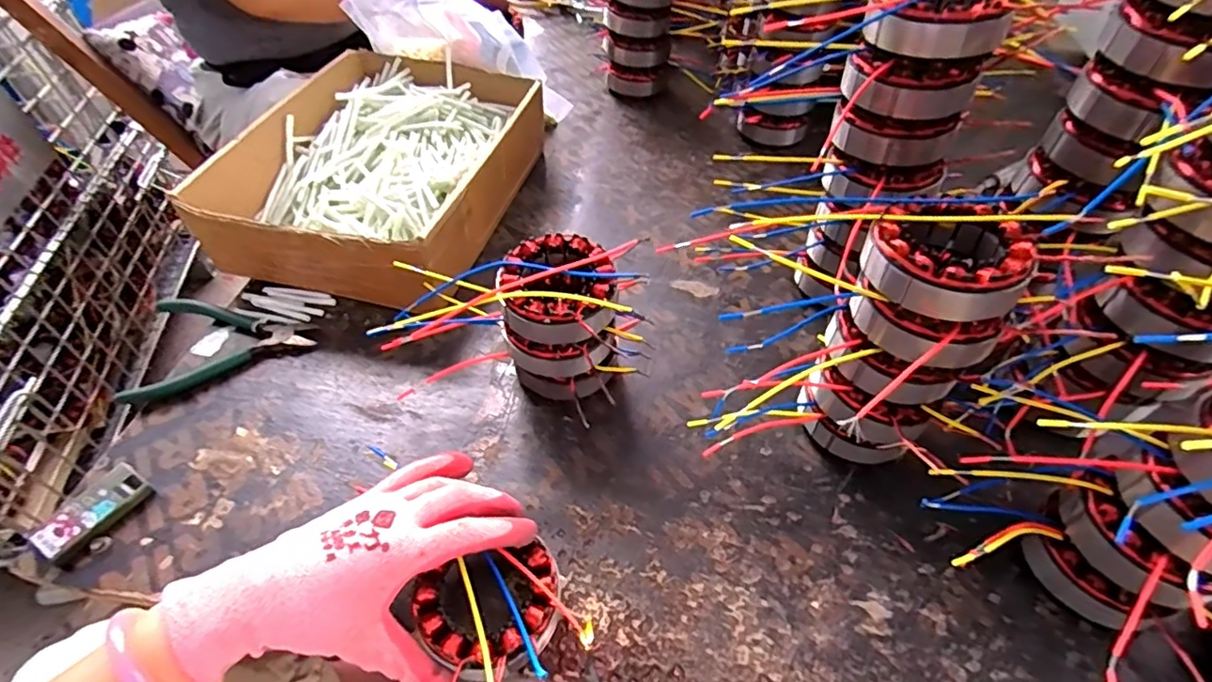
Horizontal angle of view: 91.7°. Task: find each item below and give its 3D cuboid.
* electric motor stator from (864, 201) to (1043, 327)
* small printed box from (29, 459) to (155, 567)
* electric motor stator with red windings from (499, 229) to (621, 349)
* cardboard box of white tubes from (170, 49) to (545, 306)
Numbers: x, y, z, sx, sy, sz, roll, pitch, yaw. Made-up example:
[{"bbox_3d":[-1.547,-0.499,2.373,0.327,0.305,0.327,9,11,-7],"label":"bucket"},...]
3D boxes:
[{"bbox_3d":[0.199,-0.047,0.350,0.087,0.037,0.086,27,55,21],"label":"electric motor stator"},{"bbox_3d":[-0.358,0.121,0.412,0.037,0.013,0.068,20,51,17],"label":"small printed box"},{"bbox_3d":[-0.033,-0.038,0.434,0.081,0.042,0.081,0,50,0],"label":"electric motor stator with red windings"},{"bbox_3d":[-0.227,-0.175,0.624,0.251,0.101,0.341,9,48,7],"label":"cardboard box of white tubes"}]

